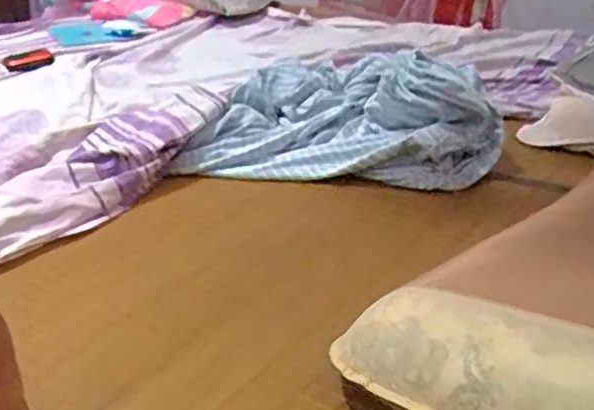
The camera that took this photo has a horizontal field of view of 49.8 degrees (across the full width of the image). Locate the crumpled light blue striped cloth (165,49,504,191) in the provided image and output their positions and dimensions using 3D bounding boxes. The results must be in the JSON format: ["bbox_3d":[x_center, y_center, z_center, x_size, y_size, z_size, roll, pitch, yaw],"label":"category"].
[{"bbox_3d":[0.078,-0.160,1.042,0.472,0.121,0.289,4,24,13],"label":"crumpled light blue striped cloth"}]

